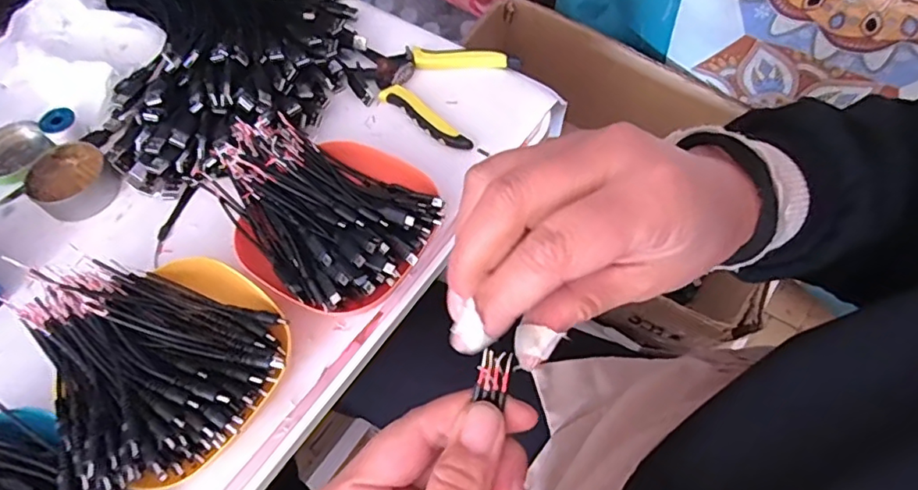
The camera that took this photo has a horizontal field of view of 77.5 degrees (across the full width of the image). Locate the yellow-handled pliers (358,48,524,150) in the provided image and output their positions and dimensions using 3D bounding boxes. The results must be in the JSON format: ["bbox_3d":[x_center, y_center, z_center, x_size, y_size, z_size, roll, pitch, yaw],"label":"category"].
[{"bbox_3d":[-0.033,-0.150,0.529,0.142,0.013,0.114,19,63,12],"label":"yellow-handled pliers"}]

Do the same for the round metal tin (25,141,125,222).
[{"bbox_3d":[-0.328,-0.055,0.487,0.066,0.022,0.062,-1,61,2],"label":"round metal tin"}]

